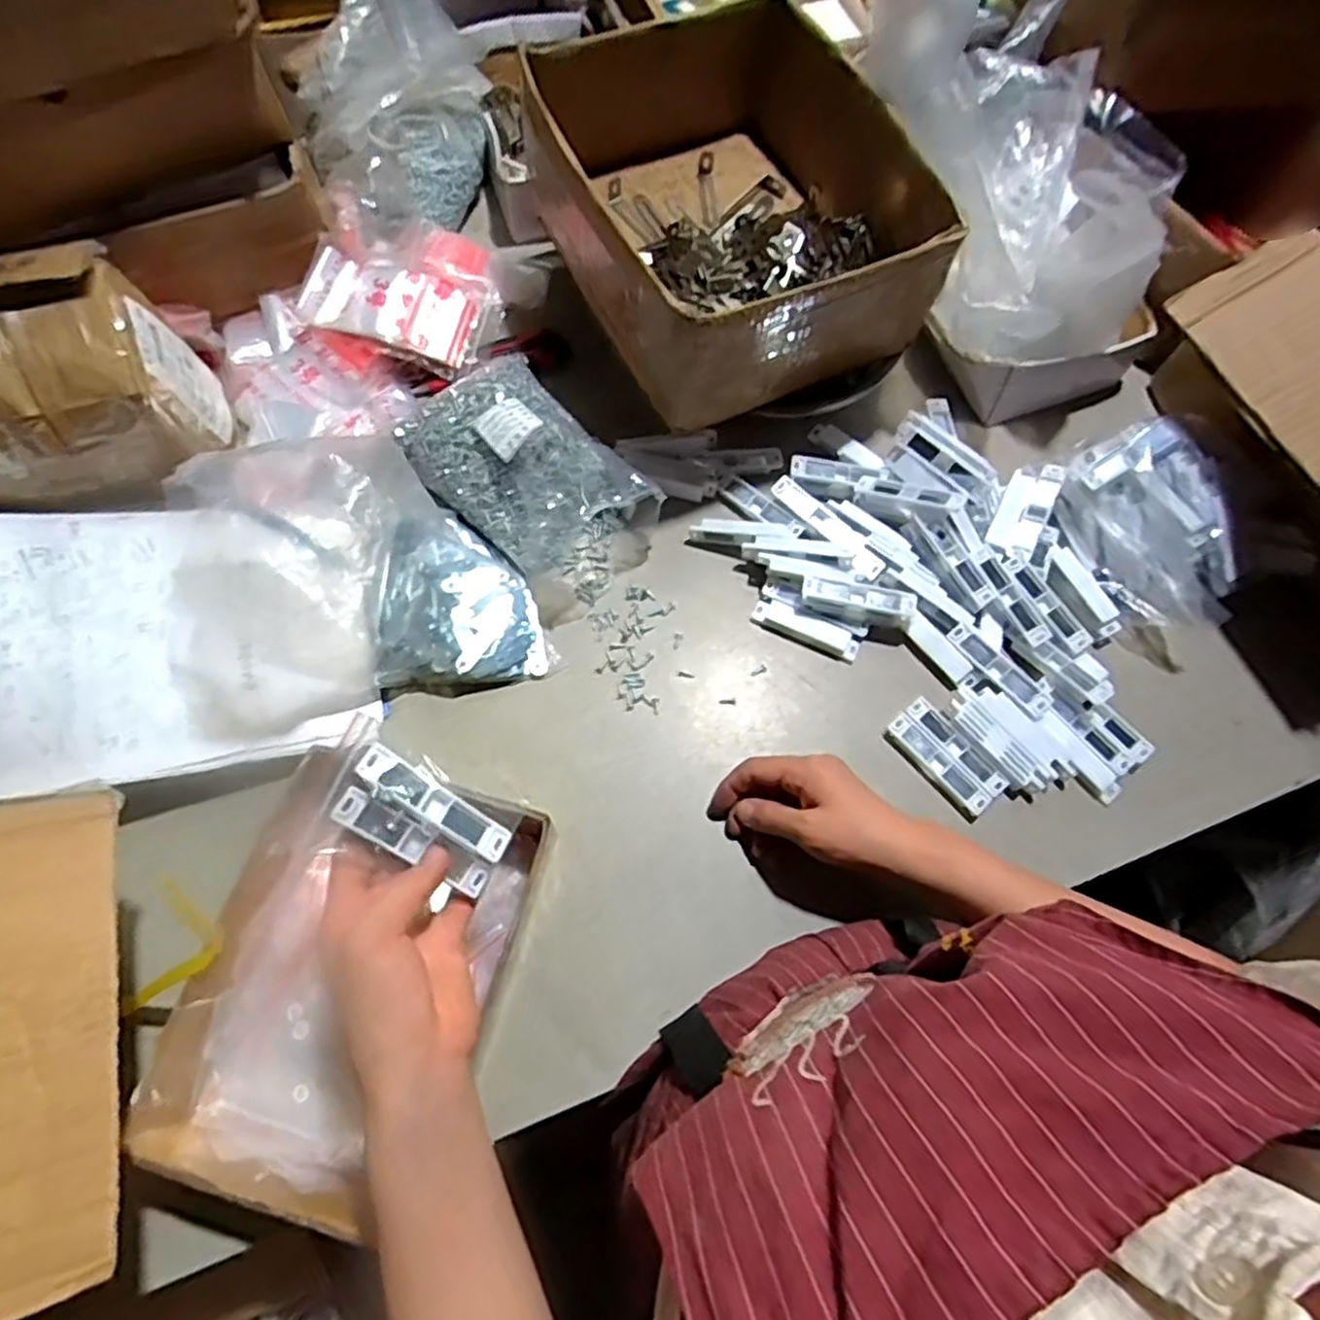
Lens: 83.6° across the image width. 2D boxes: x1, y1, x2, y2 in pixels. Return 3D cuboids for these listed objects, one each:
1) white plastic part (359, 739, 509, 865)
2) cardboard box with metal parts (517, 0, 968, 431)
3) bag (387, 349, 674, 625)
[{"bbox_3d":[-0.126,0.081,0.414,0.095,0.016,0.021,40,69,-20],"label":"white plastic part"},{"bbox_3d":[0.057,-0.370,0.626,0.254,0.142,0.299,-27,73,-13],"label":"cardboard box with metal parts"},{"bbox_3d":[-0.113,-0.165,0.627,0.141,0.083,0.210,-39,76,-16],"label":"bag"}]

